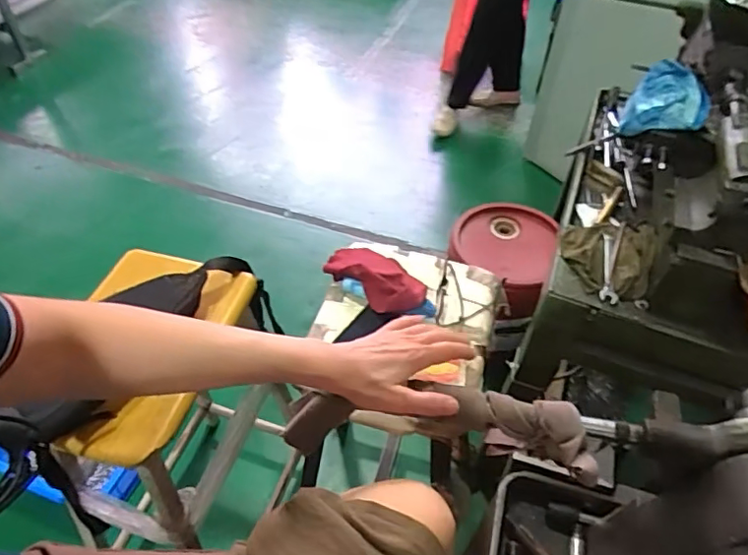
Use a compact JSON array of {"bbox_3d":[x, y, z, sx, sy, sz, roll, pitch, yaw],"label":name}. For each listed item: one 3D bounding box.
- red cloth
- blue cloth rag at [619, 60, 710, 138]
[{"bbox_3d":[0.002,-0.001,0.830,0.174,0.044,0.086,33,54,25],"label":"red cloth"},{"bbox_3d":[0.456,-0.281,0.853,0.129,0.047,0.124,4,83,7],"label":"blue cloth rag"}]

